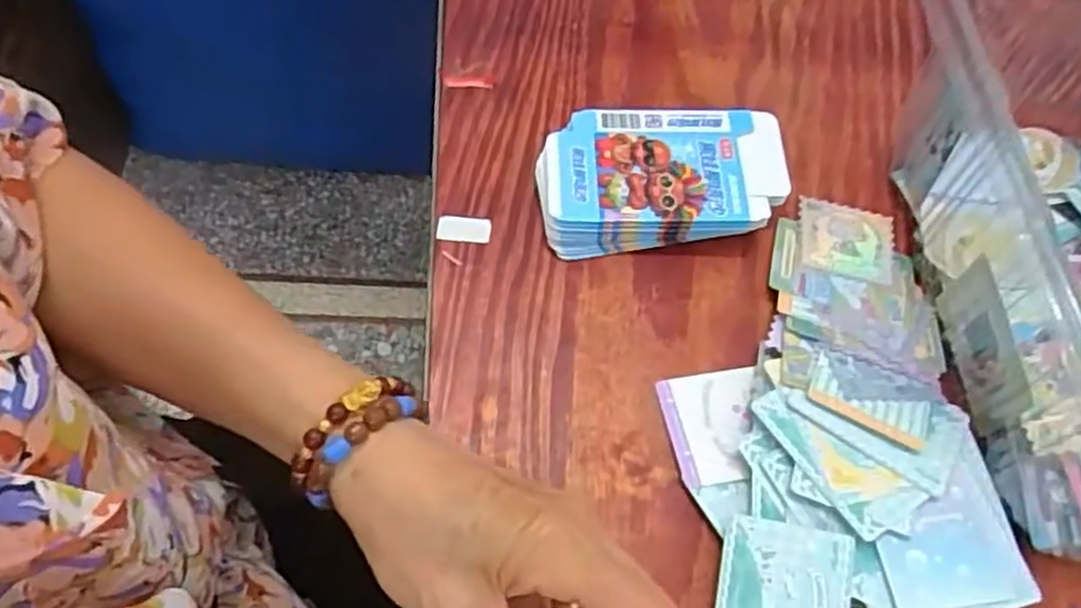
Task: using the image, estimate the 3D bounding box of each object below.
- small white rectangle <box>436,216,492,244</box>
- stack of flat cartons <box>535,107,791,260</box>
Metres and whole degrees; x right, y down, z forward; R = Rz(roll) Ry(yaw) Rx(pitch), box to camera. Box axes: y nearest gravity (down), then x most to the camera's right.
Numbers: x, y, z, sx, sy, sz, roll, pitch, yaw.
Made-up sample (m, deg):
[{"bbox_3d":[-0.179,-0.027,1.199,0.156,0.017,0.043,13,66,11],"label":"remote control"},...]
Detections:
[{"bbox_3d":[-0.047,-0.046,0.470,0.032,0.004,0.017,1,62,-3],"label":"small white rectangle"},{"bbox_3d":[0.075,-0.080,0.483,0.153,0.030,0.088,-6,63,-7],"label":"stack of flat cartons"}]

